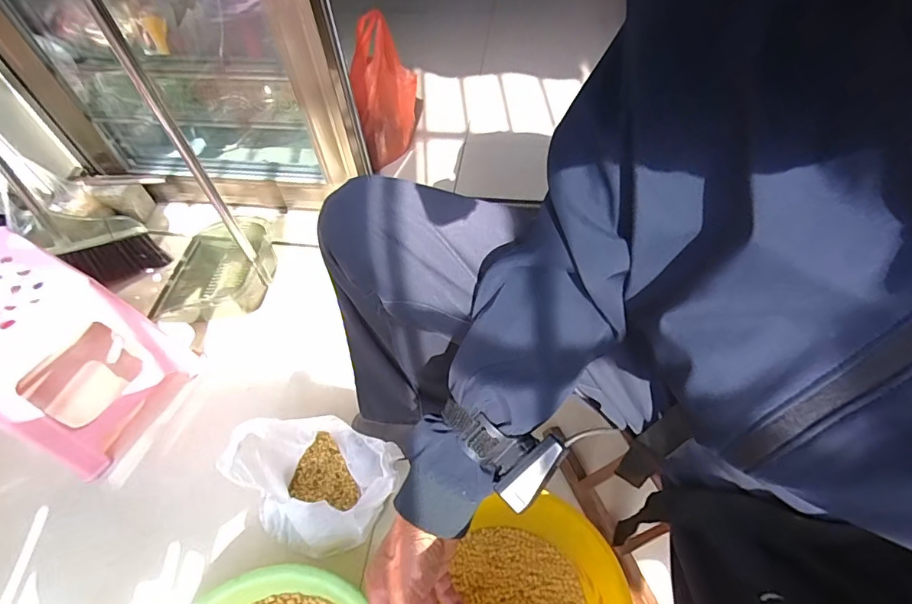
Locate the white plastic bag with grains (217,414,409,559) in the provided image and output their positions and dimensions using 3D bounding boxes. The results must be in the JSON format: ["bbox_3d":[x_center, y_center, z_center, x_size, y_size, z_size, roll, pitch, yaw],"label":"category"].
[{"bbox_3d":[-0.210,0.271,0.716,0.230,0.147,0.184,22,59,18],"label":"white plastic bag with grains"}]

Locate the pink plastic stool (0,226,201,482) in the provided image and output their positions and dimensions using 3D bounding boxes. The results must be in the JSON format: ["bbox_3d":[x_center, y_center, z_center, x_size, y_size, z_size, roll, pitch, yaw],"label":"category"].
[{"bbox_3d":[-0.690,0.081,0.810,0.286,0.283,0.238,24,59,19],"label":"pink plastic stool"}]

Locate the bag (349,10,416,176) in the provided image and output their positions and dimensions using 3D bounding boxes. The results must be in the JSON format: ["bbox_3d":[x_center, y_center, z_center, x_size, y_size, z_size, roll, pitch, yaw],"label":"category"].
[{"bbox_3d":[-0.187,-0.522,1.200,0.169,0.310,0.118,-29,58,-16],"label":"bag"}]

